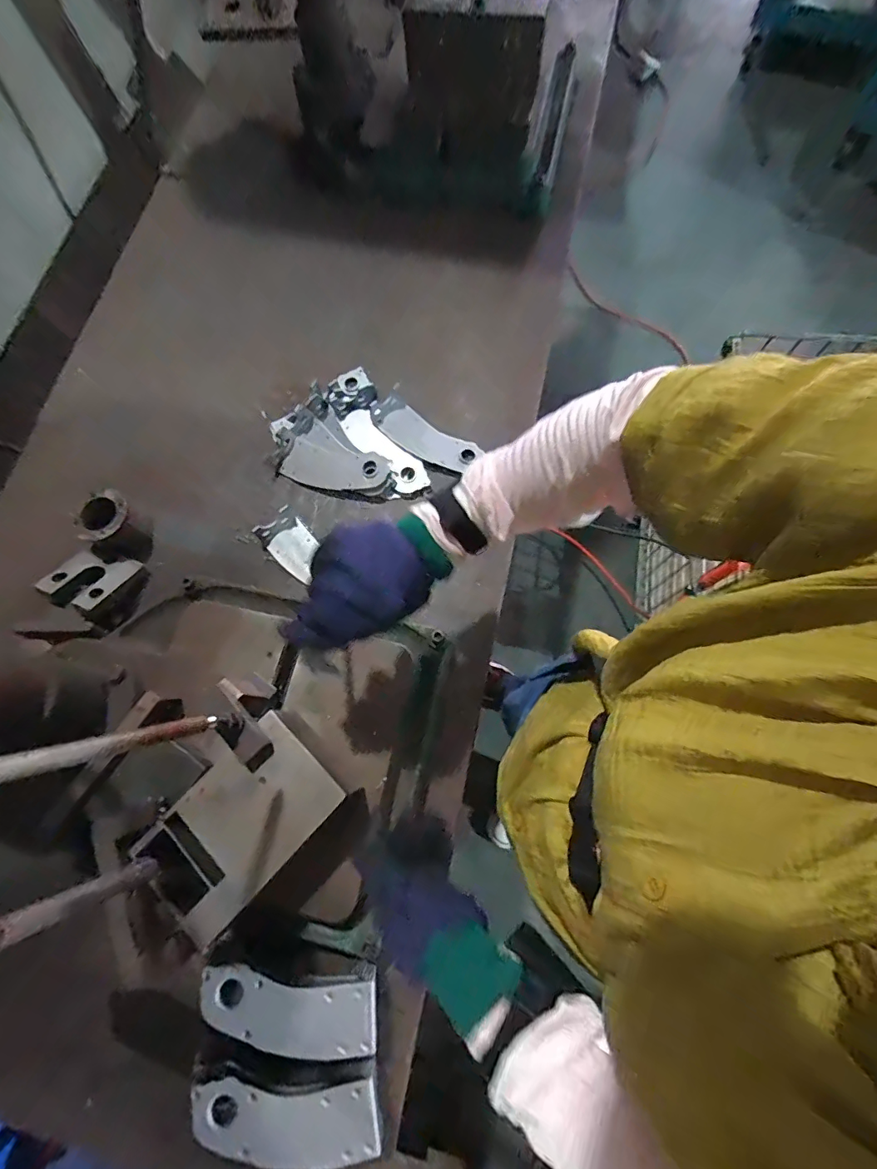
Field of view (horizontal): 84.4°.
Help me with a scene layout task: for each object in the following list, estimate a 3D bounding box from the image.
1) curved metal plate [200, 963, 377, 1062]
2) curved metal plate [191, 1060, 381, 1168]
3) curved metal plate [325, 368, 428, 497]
[{"bbox_3d":[-0.149,0.428,0.482,0.171,0.020,0.072,3,75,3],"label":"curved metal plate"},{"bbox_3d":[-0.145,0.514,0.463,0.172,0.022,0.068,-3,74,1],"label":"curved metal plate"},{"bbox_3d":[-0.099,-0.234,0.723,0.073,0.027,0.229,-28,75,-6],"label":"curved metal plate"}]

